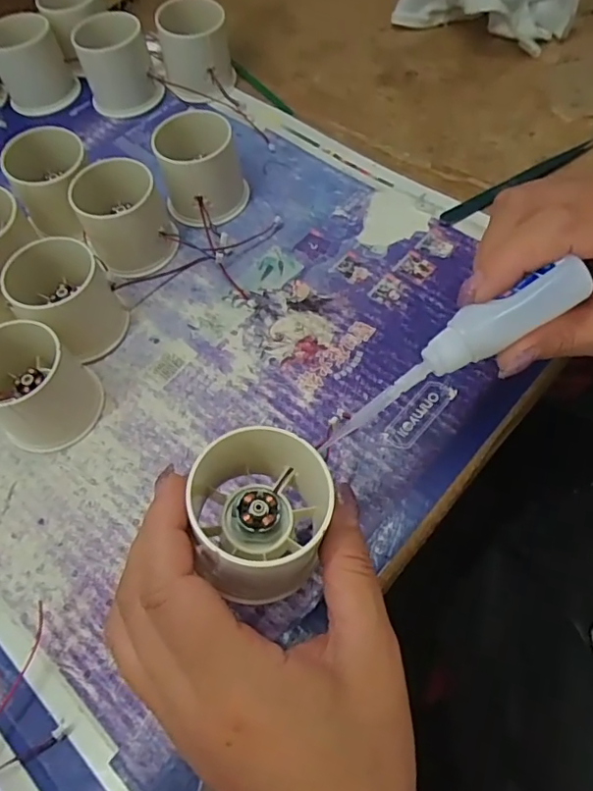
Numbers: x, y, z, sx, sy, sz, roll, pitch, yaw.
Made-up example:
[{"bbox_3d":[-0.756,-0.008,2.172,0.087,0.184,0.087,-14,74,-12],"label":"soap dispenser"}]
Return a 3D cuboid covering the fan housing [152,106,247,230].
[{"bbox_3d":[-0.062,-0.147,0.358,0.053,0.052,0.050,-2,62,3],"label":"fan housing"}]

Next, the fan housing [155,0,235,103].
[{"bbox_3d":[-0.076,-0.261,0.415,0.051,0.055,0.052,-12,62,-2],"label":"fan housing"}]

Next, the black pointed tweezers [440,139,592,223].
[{"bbox_3d":[0.150,-0.144,0.365,0.126,0.005,0.013,-28,64,-10],"label":"black pointed tweezers"}]

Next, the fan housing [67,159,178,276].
[{"bbox_3d":[-0.108,-0.112,0.345,0.053,0.047,0.056,-26,64,-9],"label":"fan housing"}]

